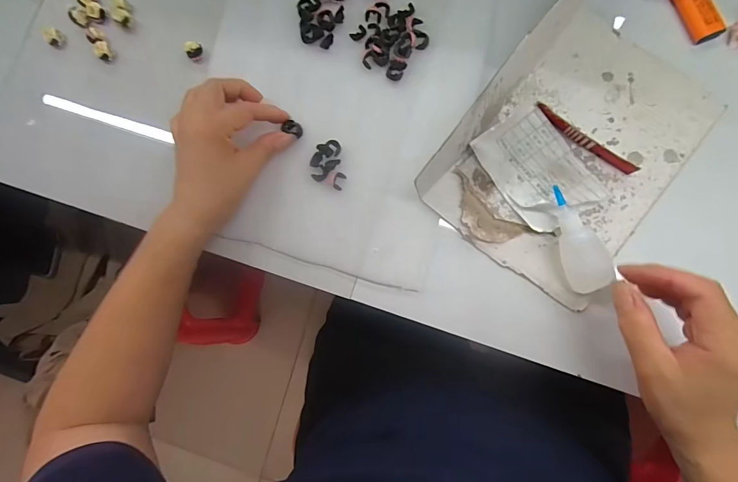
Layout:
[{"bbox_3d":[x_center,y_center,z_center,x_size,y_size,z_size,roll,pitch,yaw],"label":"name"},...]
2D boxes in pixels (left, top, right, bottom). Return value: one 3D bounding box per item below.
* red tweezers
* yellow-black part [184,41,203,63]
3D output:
[{"bbox_3d":[0.188,-0.089,0.342,0.098,0.012,0.009,36,87,8],"label":"red tweezers"},{"bbox_3d":[-0.168,-0.184,0.377,0.017,0.011,0.015,-44,82,-1],"label":"yellow-black part"}]

